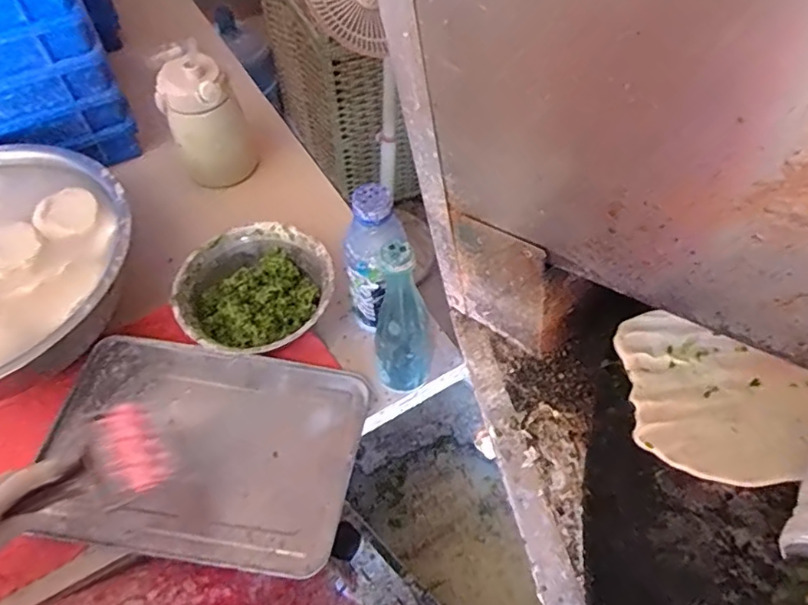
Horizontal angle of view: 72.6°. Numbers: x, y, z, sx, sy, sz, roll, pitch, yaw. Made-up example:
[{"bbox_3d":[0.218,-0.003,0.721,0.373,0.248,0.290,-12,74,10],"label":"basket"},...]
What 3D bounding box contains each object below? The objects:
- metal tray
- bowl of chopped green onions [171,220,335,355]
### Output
[{"bbox_3d":[-0.222,0.157,0.611,0.336,0.027,0.232,8,56,6],"label":"metal tray"},{"bbox_3d":[-0.183,-0.016,0.694,0.185,0.052,0.183,0,55,1],"label":"bowl of chopped green onions"}]

